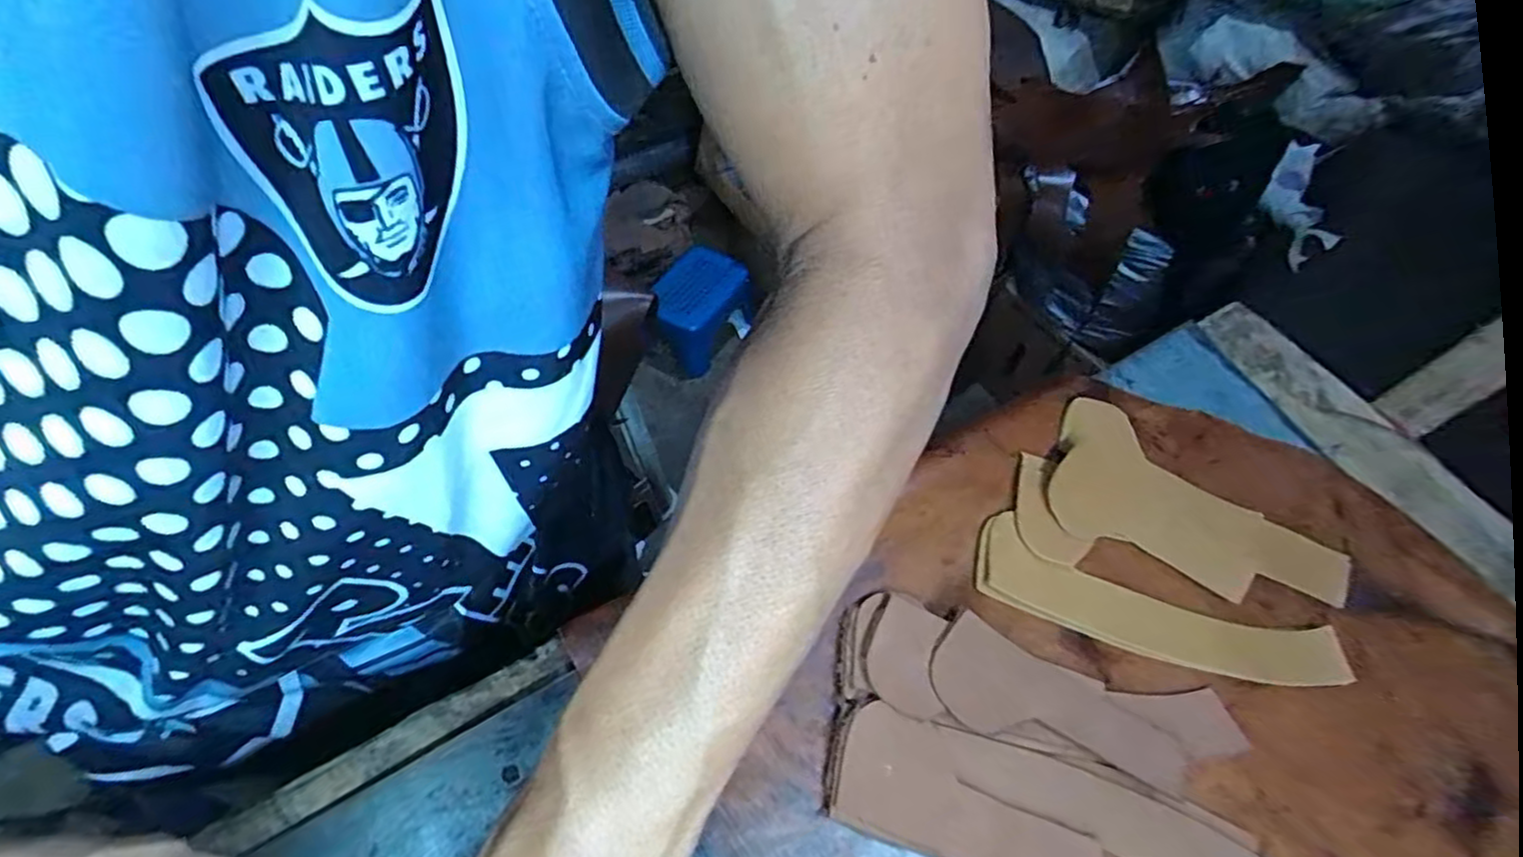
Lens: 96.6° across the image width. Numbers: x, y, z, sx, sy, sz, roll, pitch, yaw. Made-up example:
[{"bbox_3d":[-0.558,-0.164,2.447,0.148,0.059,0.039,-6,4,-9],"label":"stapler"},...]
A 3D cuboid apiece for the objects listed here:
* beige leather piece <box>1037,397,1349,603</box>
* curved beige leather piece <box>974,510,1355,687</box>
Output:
[{"bbox_3d":[0.282,0.053,0.441,0.186,0.011,0.102,22,56,5],"label":"beige leather piece"},{"bbox_3d":[0.235,0.108,0.400,0.218,0.009,0.052,18,55,7],"label":"curved beige leather piece"}]

